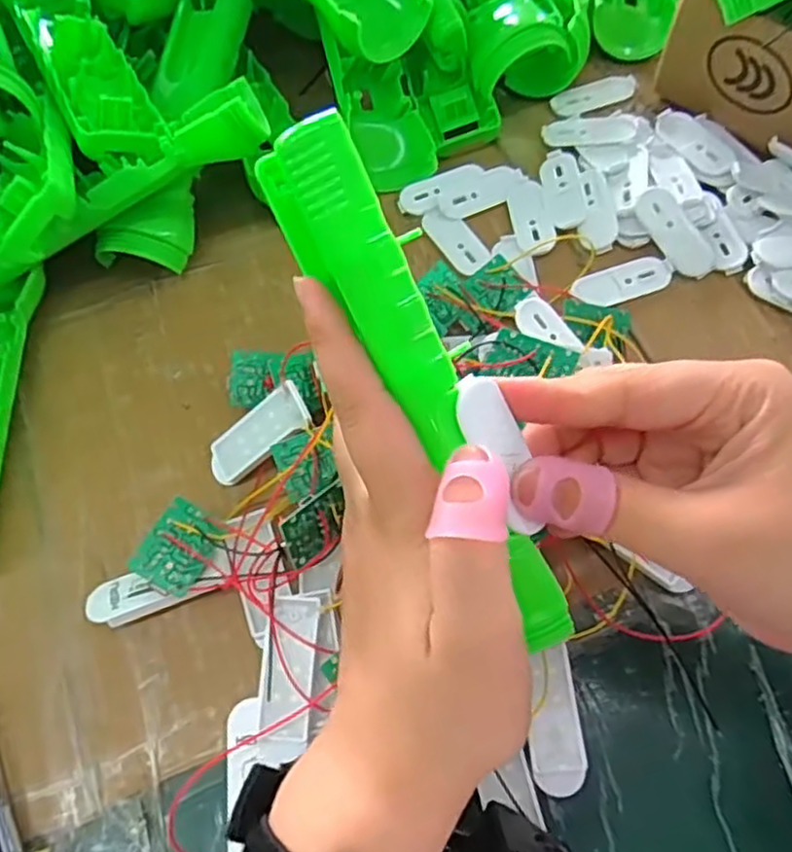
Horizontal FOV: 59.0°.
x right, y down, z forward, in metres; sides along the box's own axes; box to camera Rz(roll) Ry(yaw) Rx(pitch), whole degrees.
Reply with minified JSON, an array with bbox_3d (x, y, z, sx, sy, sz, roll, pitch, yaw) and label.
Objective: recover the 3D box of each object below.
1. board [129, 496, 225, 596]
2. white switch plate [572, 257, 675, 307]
[{"bbox_3d":[-0.087,0.048,0.282,0.026,0.004,0.034,29,61,0],"label":"board"},{"bbox_3d":[0.111,-0.071,0.342,0.048,0.004,0.021,-21,67,-6],"label":"white switch plate"}]

